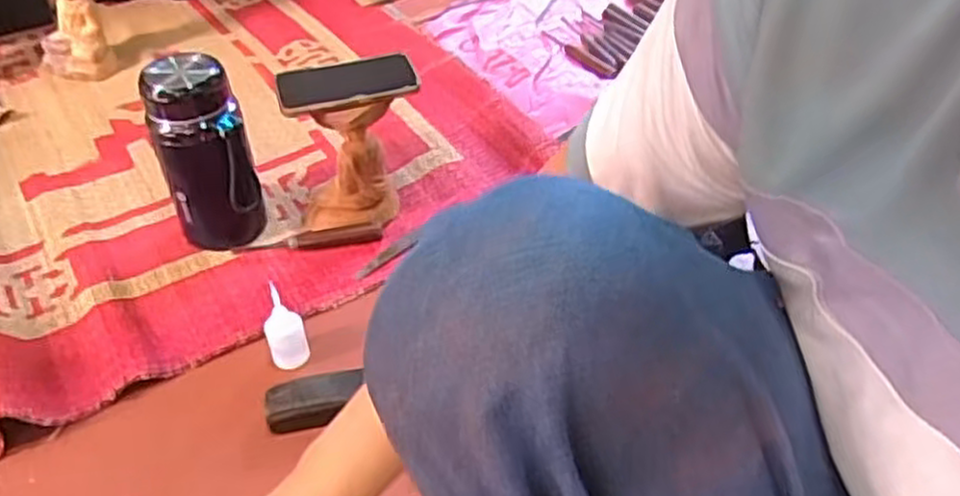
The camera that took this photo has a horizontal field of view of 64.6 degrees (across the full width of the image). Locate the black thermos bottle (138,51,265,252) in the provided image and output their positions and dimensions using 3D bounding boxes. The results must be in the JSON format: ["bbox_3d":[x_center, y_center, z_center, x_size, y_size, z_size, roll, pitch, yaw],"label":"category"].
[{"bbox_3d":[-0.303,-0.099,0.843,0.094,0.215,0.079,-17,45,-19],"label":"black thermos bottle"}]

